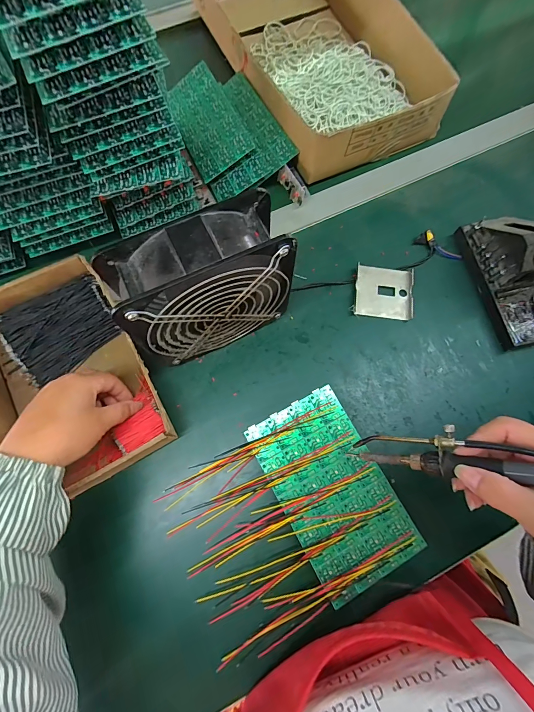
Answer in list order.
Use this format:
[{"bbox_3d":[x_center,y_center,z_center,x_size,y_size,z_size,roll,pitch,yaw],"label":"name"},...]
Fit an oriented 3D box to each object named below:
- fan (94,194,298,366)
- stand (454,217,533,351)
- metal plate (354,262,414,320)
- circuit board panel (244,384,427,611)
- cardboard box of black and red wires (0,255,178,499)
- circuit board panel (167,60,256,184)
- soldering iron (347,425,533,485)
[{"bbox_3d":[-0.052,-0.058,0.309,0.149,0.153,0.058,-26,76,-7],"label":"fan"},{"bbox_3d":[0.291,-0.097,0.360,0.077,0.065,0.161,-13,74,-4],"label":"stand"},{"bbox_3d":[0.142,-0.078,0.389,0.068,0.009,0.064,6,74,2],"label":"metal plate"},{"bbox_3d":[0.063,0.130,0.323,0.102,0.020,0.174,-28,76,-7],"label":"circuit board panel"},{"bbox_3d":[-0.211,0.022,0.339,0.151,0.048,0.236,-32,76,-8],"label":"cardboard box of black and red wires"},{"bbox_3d":[-0.083,-0.323,0.441,0.079,0.004,0.172,-27,74,12],"label":"circuit board panel"},{"bbox_3d":[0.172,0.078,0.235,0.219,0.016,0.034,2,71,36],"label":"soldering iron"}]

